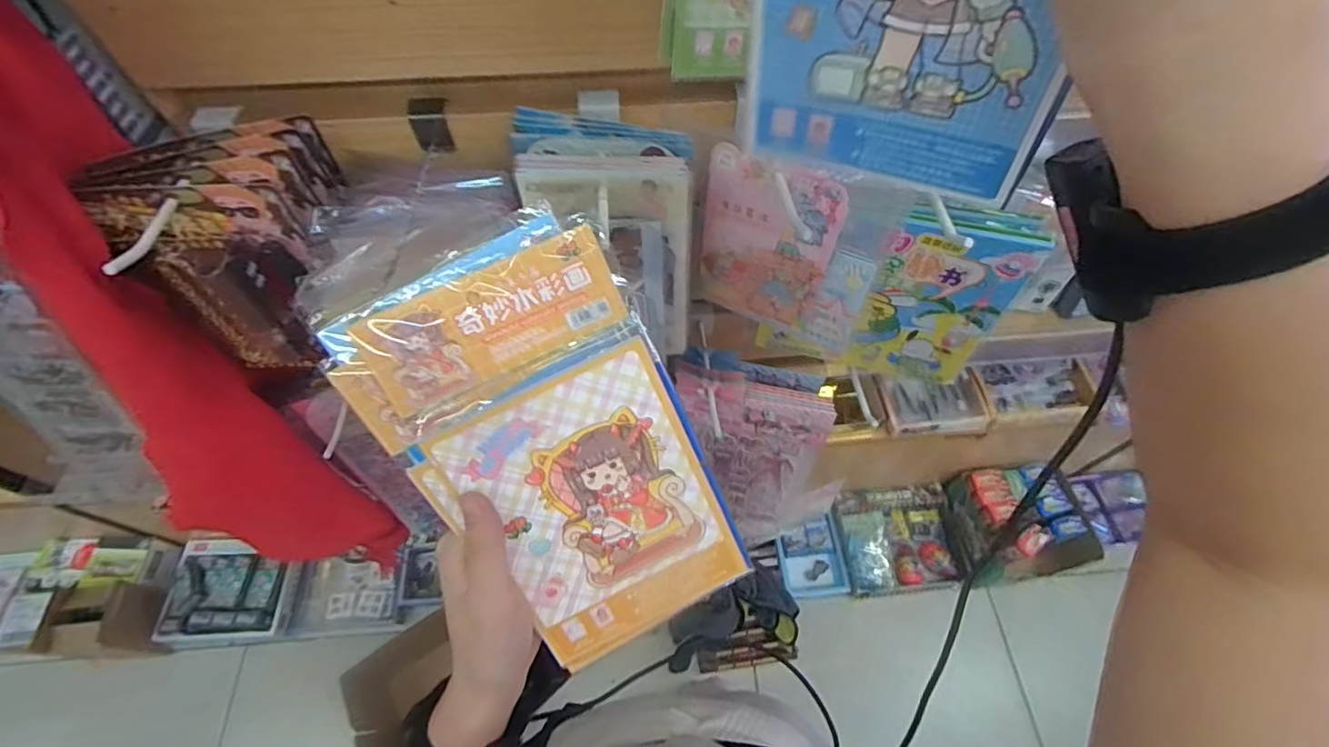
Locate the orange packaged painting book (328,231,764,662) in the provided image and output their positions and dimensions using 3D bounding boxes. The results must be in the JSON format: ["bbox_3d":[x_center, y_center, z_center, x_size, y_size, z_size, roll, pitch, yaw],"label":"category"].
[{"bbox_3d":[-0.044,0.044,0.271,0.120,0.207,0.005,-29,19,-2],"label":"orange packaged painting book"}]

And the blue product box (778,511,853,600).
[{"bbox_3d":[0.377,0.475,1.453,0.158,0.043,0.188,-14,86,-2],"label":"blue product box"}]

